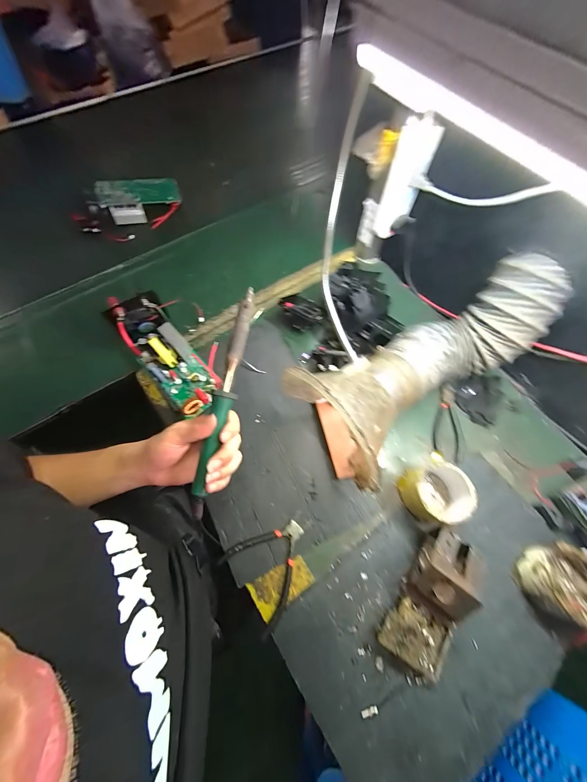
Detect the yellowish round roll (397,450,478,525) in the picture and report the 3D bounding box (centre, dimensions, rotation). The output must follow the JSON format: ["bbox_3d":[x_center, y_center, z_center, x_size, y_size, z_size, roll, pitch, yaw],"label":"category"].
[{"bbox_3d":[0.220,0.158,0.422,0.079,0.071,0.090,-33,71,-13],"label":"yellowish round roll"}]

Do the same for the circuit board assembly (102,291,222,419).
[{"bbox_3d":[-0.237,-0.075,0.512,0.105,0.082,0.271,-42,73,-15],"label":"circuit board assembly"}]

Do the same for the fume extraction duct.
[{"bbox_3d":[0.199,-0.048,0.418,0.372,0.160,0.201,-33,71,-13],"label":"fume extraction duct"}]

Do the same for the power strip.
[{"bbox_3d":[0.191,-0.351,0.473,0.064,0.180,0.035,18,68,8],"label":"power strip"}]

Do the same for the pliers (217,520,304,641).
[{"bbox_3d":[-0.030,0.261,0.409,0.125,0.011,0.118,-39,73,-15],"label":"pliers"}]

